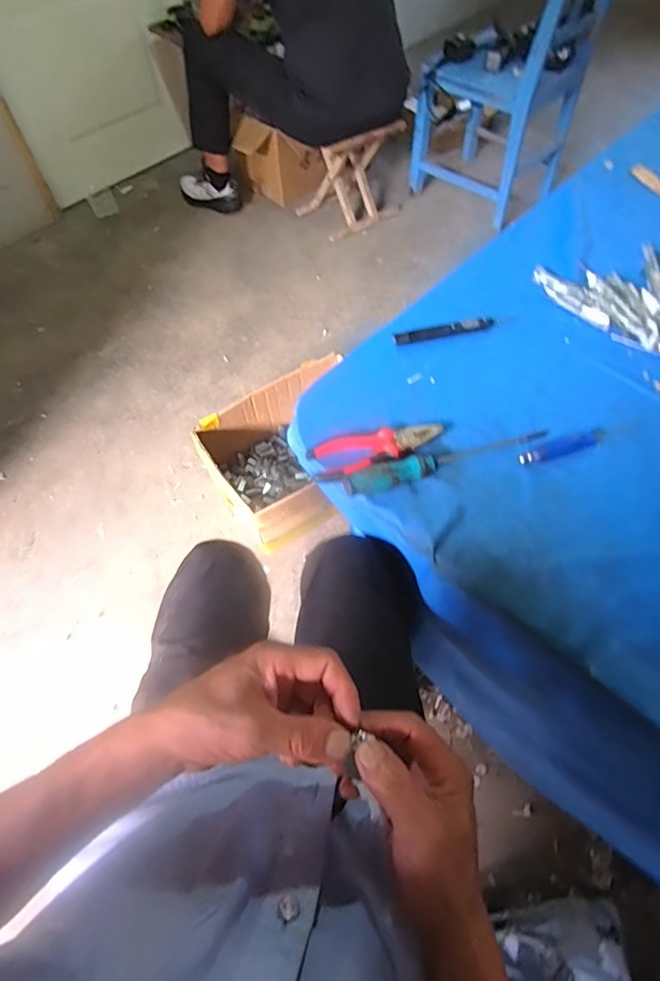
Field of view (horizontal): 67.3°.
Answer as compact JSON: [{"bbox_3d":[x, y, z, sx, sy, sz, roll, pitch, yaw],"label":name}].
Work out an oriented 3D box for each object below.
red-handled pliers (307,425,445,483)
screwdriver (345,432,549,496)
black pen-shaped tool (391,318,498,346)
[{"bbox_3d":[0.056,-0.048,0.577,0.158,0.029,0.052,-17,60,-8],"label":"red-handled pliers"},{"bbox_3d":[0.135,-0.038,0.562,0.243,0.026,0.027,-17,60,-9],"label":"screwdriver"},{"bbox_3d":[0.158,-0.219,0.681,0.140,0.008,0.020,-12,60,-5],"label":"black pen-shaped tool"}]

